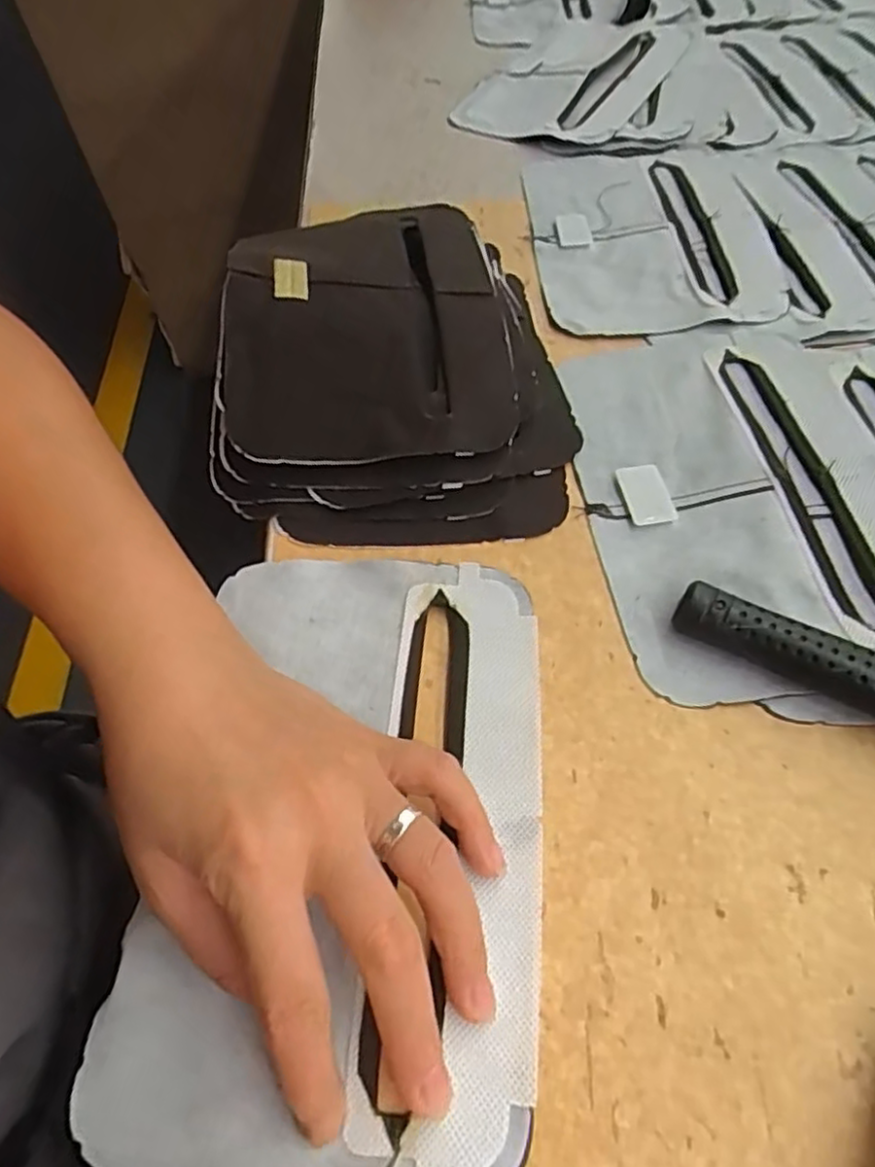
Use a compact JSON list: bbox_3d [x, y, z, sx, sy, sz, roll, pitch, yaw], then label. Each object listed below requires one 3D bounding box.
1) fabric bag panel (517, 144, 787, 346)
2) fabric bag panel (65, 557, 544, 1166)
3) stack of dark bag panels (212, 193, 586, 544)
[{"bbox_3d":[0.124,-0.216,0.411,0.129,0.009,0.197,-2,56,2],"label":"fabric bag panel"},{"bbox_3d":[-0.030,0.076,0.229,0.127,0.009,0.195,4,58,6],"label":"fabric bag panel"},{"bbox_3d":[-0.019,-0.123,0.334,0.161,0.043,0.220,0,56,4],"label":"stack of dark bag panels"}]

